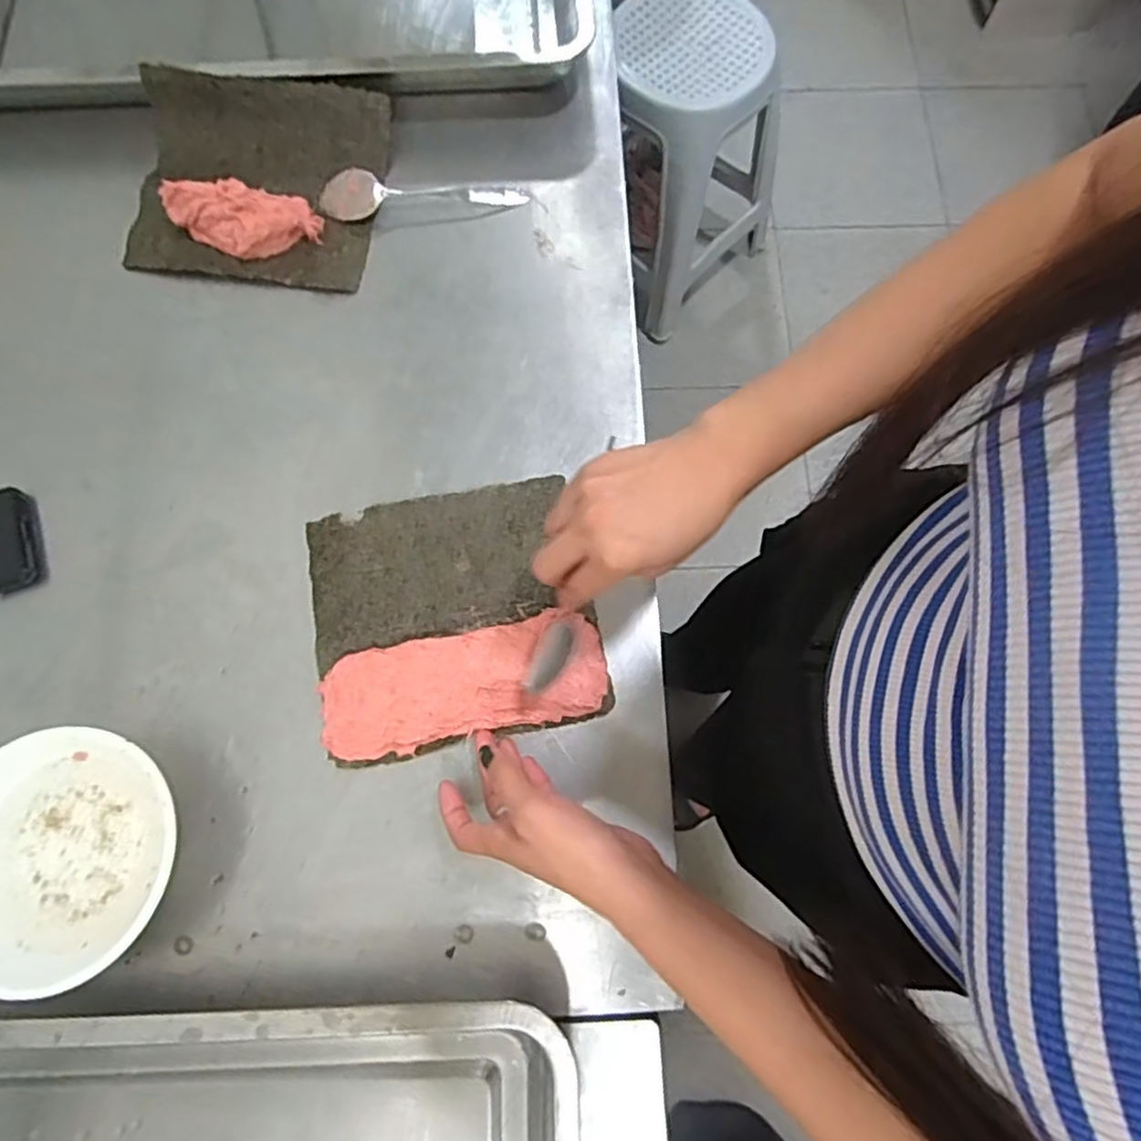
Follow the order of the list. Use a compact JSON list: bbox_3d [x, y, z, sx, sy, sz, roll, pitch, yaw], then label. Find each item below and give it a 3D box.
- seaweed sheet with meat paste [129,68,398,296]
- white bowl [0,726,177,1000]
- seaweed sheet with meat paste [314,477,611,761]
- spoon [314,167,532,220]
[{"bbox_3d":[-0.265,-0.330,0.573,0.199,0.042,0.178,5,74,1],"label":"seaweed sheet with meat paste"},{"bbox_3d":[-0.318,0.174,0.426,0.137,0.048,0.140,0,74,-1],"label":"white bowl"},{"bbox_3d":[-0.084,0.029,0.487,0.192,0.011,0.178,-10,75,-3],"label":"seaweed sheet with meat paste"},{"bbox_3d":[-0.125,-0.322,0.581,0.173,0.019,0.036,-6,75,-2],"label":"spoon"}]

